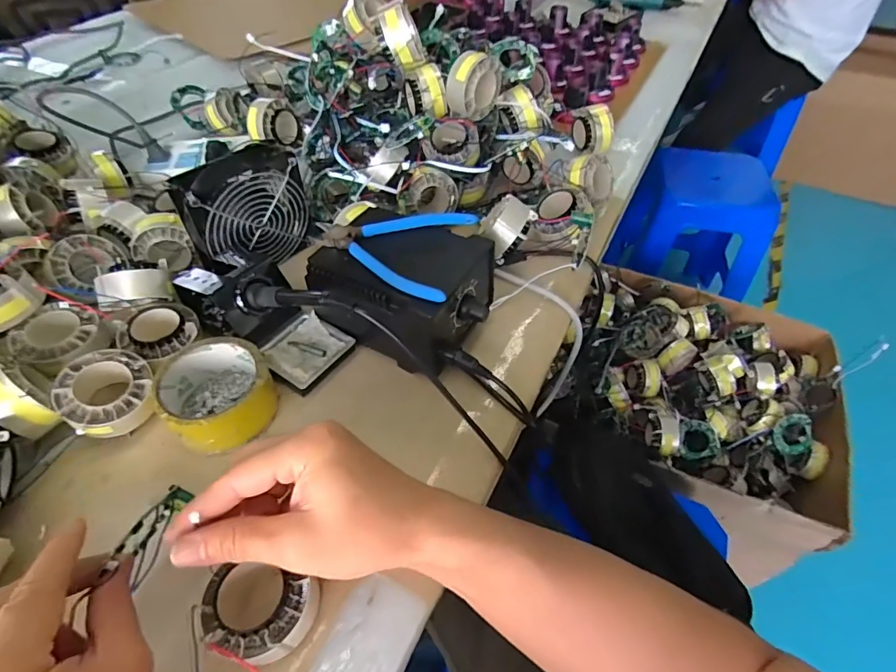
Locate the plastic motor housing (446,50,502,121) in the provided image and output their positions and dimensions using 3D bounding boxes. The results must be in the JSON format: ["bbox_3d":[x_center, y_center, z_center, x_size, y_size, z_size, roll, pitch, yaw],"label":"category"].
[{"bbox_3d":[0.029,-0.287,0.537,0.063,0.065,0.029,-33,58,-24],"label":"plastic motor housing"}]

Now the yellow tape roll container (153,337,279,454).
[{"bbox_3d":[-0.191,0.049,0.395,0.082,0.052,0.088,0,51,0],"label":"yellow tape roll container"}]

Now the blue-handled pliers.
[{"bbox_3d":[-0.049,-0.080,0.415,0.125,0.009,0.109,12,51,12],"label":"blue-handled pliers"}]

